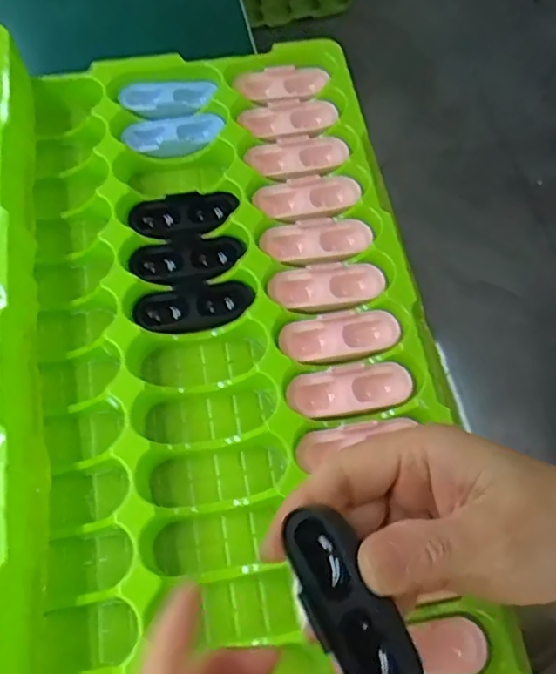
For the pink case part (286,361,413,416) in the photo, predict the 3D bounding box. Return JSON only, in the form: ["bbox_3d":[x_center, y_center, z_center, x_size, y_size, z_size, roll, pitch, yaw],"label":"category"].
[{"bbox_3d":[0.037,0.027,0.305,0.062,0.010,0.023,-7,66,-5],"label":"pink case part"}]

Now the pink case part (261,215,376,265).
[{"bbox_3d":[0.022,-0.054,0.341,0.061,0.009,0.026,-4,66,-3],"label":"pink case part"}]

